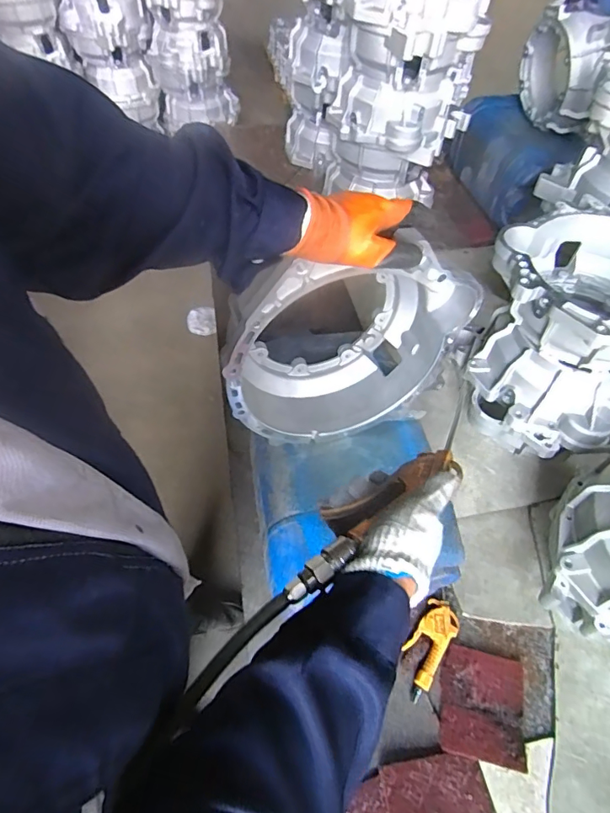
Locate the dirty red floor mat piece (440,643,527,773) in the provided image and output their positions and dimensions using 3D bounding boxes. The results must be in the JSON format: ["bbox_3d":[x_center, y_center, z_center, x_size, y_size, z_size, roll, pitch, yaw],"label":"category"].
[{"bbox_3d":[0.281,0.473,0.757,0.128,0.011,0.150,11,54,6],"label":"dirty red floor mat piece"}]

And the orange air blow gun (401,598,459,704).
[{"bbox_3d":[0.205,0.401,0.795,0.068,0.019,0.156,31,58,18],"label":"orange air blow gun"}]

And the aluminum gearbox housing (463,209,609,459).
[{"bbox_3d":[0.494,-0.138,0.900,0.352,0.288,0.348,25,57,15],"label":"aluminum gearbox housing"}]

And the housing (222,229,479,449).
[{"bbox_3d":[0.045,-0.103,0.655,0.323,0.310,0.127,-13,56,-12],"label":"housing"}]

